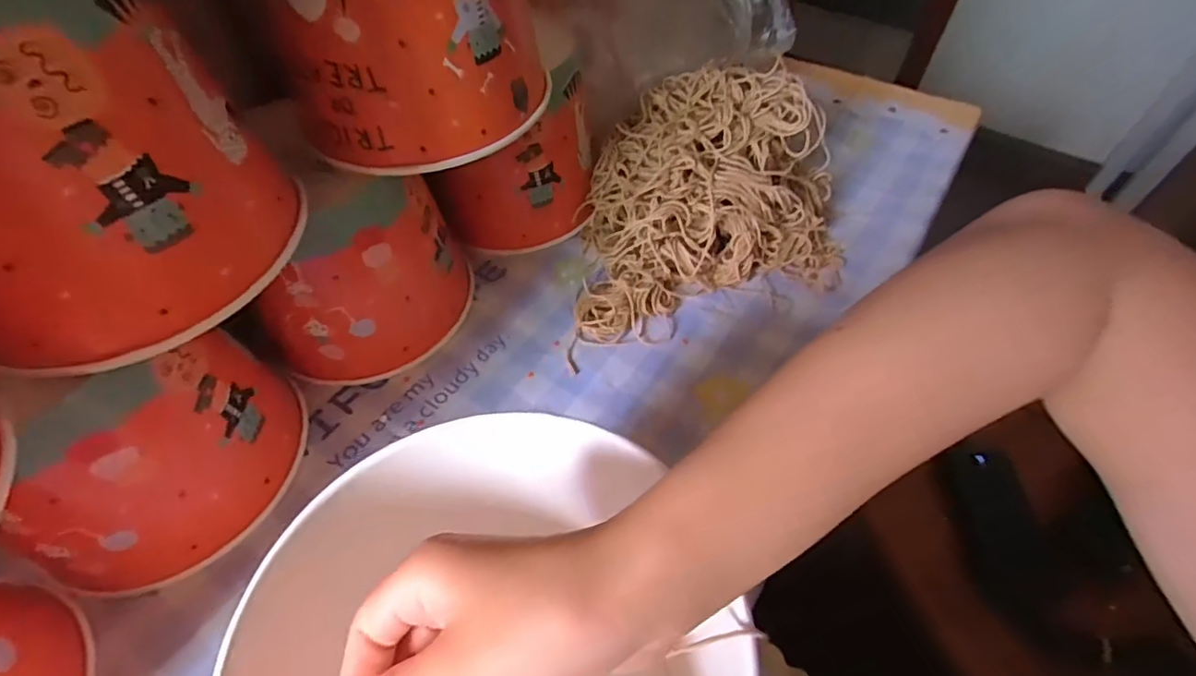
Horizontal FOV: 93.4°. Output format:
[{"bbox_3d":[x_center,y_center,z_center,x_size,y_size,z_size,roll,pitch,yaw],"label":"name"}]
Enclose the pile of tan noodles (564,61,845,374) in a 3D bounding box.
[{"bbox_3d":[0.089,-0.100,0.430,0.206,0.104,0.199,2,54,2],"label":"pile of tan noodles"}]

